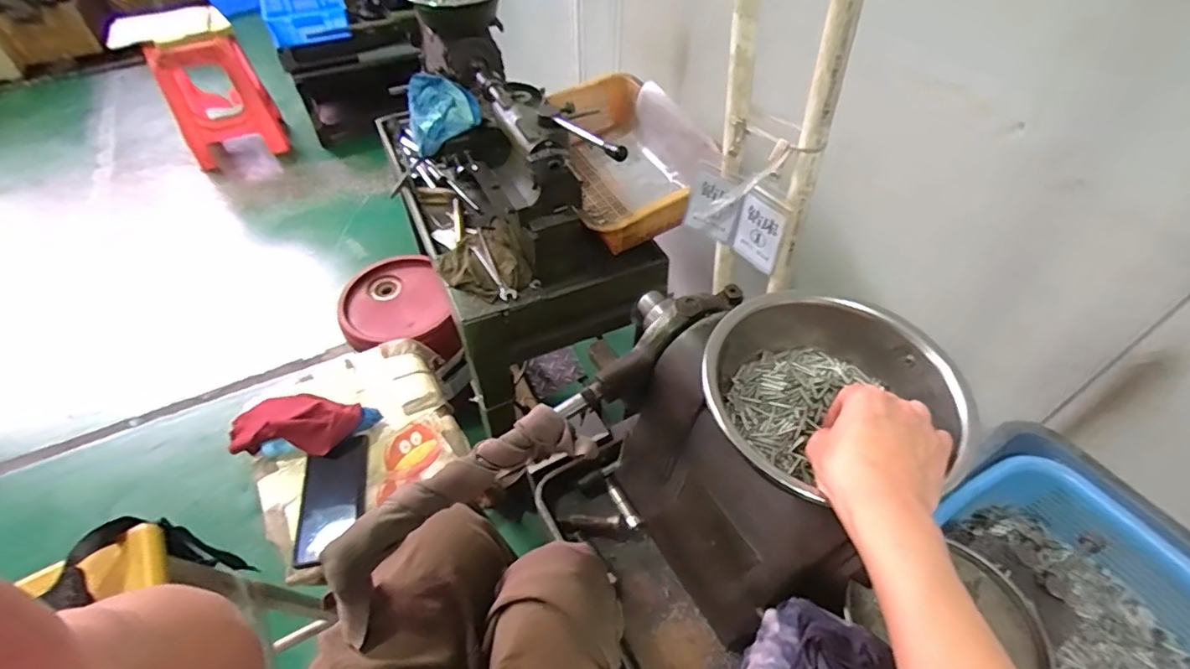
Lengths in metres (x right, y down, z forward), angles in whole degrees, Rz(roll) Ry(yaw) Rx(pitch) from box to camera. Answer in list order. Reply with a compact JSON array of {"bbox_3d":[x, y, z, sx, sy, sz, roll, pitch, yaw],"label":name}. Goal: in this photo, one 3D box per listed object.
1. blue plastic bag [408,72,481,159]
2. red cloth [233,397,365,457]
[{"bbox_3d":[-0.245,-0.359,0.895,0.111,0.082,0.110,-12,51,-10],"label":"blue plastic bag"},{"bbox_3d":[-0.400,0.118,0.735,0.177,0.041,0.083,1,50,1],"label":"red cloth"}]

